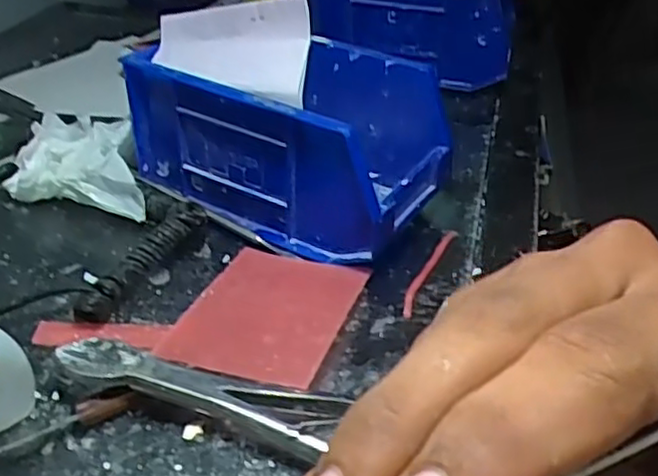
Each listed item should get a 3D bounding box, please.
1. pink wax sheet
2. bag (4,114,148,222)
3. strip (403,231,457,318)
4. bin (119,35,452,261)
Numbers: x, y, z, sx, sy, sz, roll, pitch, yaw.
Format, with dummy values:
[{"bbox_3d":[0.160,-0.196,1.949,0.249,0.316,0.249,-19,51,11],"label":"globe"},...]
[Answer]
[{"bbox_3d":[-0.057,0.032,0.354,0.133,0.006,0.099,8,31,17],"label":"pink wax sheet"},{"bbox_3d":[-0.155,-0.040,0.425,0.072,0.039,0.084,-11,39,-18],"label":"bag"},{"bbox_3d":[0.055,0.017,0.387,0.007,0.005,0.079,18,39,19],"label":"strip"},{"bbox_3d":[-0.022,-0.062,0.422,0.166,0.089,0.101,21,40,22],"label":"bin"}]

